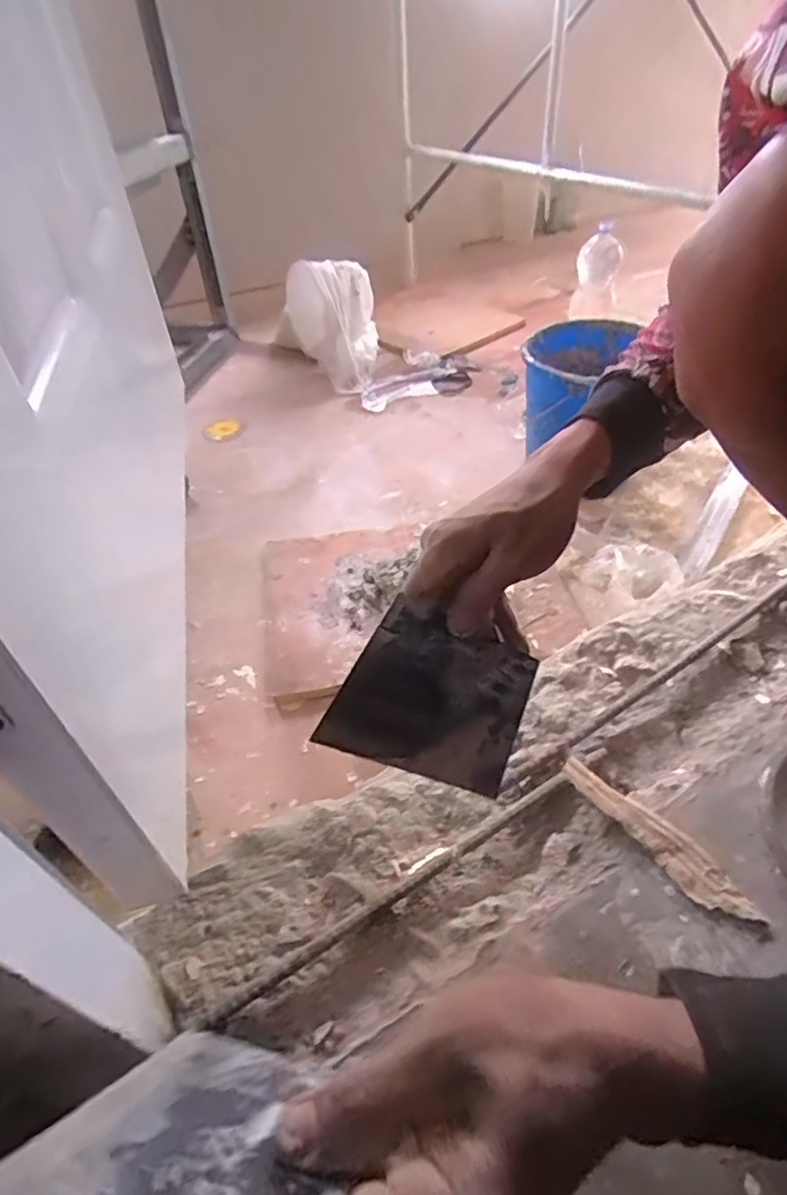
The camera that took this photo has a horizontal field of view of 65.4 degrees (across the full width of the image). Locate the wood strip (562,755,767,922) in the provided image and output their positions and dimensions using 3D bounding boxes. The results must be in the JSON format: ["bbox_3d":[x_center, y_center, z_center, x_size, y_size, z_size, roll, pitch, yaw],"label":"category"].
[{"bbox_3d":[0.180,0.162,0.421,0.031,0.009,0.141,-33,58,-22],"label":"wood strip"}]

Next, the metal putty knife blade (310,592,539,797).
[{"bbox_3d":[0.029,0.065,0.383,0.004,0.134,0.094,17,84,62],"label":"metal putty knife blade"}]

